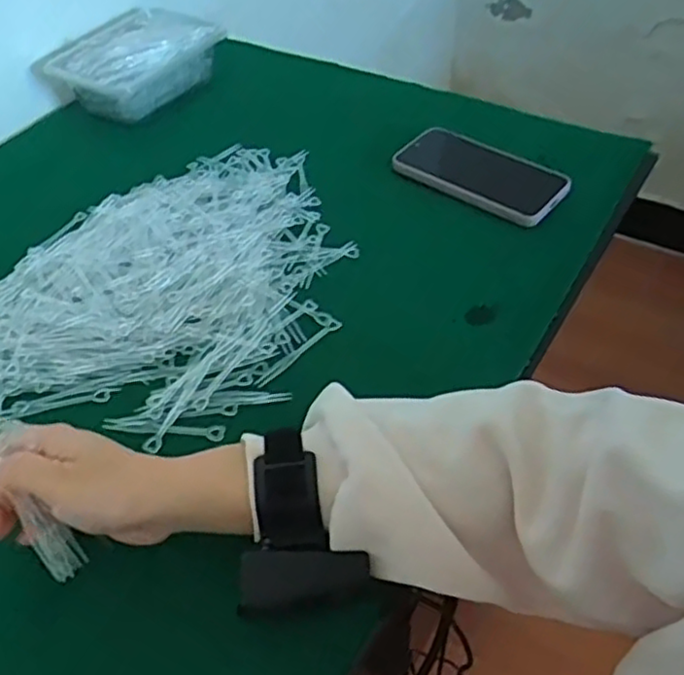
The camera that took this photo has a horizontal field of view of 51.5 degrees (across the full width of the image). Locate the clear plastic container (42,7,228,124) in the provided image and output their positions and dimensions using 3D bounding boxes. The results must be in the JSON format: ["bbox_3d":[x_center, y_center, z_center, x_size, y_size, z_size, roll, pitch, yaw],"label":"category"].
[{"bbox_3d":[-0.237,-0.316,0.811,0.139,0.058,0.181,33,57,29],"label":"clear plastic container"}]

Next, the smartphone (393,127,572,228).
[{"bbox_3d":[0.131,-0.156,0.676,0.162,0.018,0.078,29,55,27],"label":"smartphone"}]

